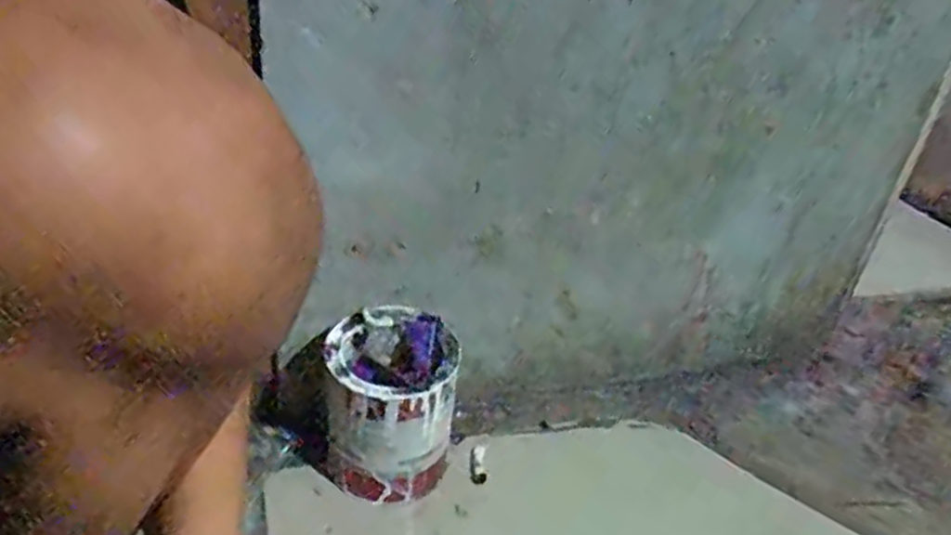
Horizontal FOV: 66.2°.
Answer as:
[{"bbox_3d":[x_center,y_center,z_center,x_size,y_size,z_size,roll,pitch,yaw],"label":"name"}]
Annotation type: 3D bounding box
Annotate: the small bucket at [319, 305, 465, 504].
[{"bbox_3d":[-0.075,0.119,0.631,0.113,0.136,0.101,8,34,2],"label":"small bucket"}]

